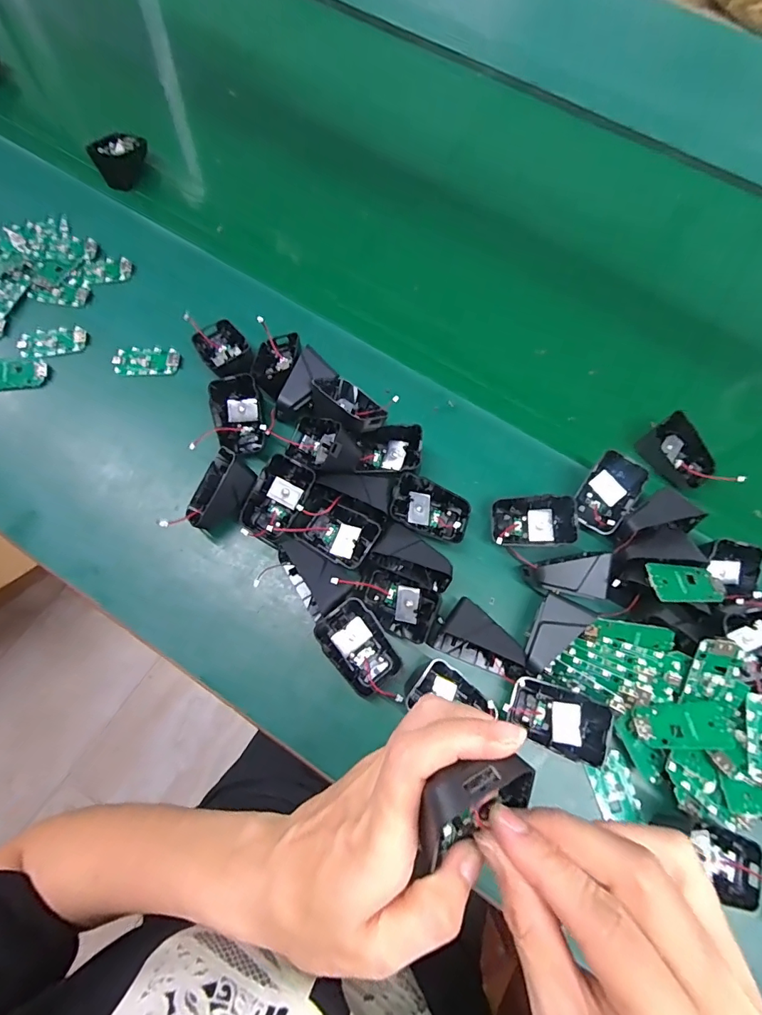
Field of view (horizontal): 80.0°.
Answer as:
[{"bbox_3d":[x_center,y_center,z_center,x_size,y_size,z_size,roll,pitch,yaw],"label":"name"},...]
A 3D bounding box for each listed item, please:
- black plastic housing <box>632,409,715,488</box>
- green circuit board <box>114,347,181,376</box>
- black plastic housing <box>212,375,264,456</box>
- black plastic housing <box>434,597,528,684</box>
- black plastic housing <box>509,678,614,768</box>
[{"bbox_3d":[0.283,-0.051,0.429,0.045,0.029,0.068,-38,76,-13],"label":"black plastic housing"},{"bbox_3d":[-0.233,-0.146,0.454,0.062,0.009,0.032,-3,71,-3],"label":"green circuit board"},{"bbox_3d":[-0.130,-0.087,0.408,0.042,0.031,0.065,-12,72,-6],"label":"black plastic housing"},{"bbox_3d":[0.079,0.109,0.358,0.069,0.040,0.044,38,74,11],"label":"black plastic housing"},{"bbox_3d":[0.133,0.161,0.342,0.069,0.021,0.046,13,84,32],"label":"black plastic housing"}]

